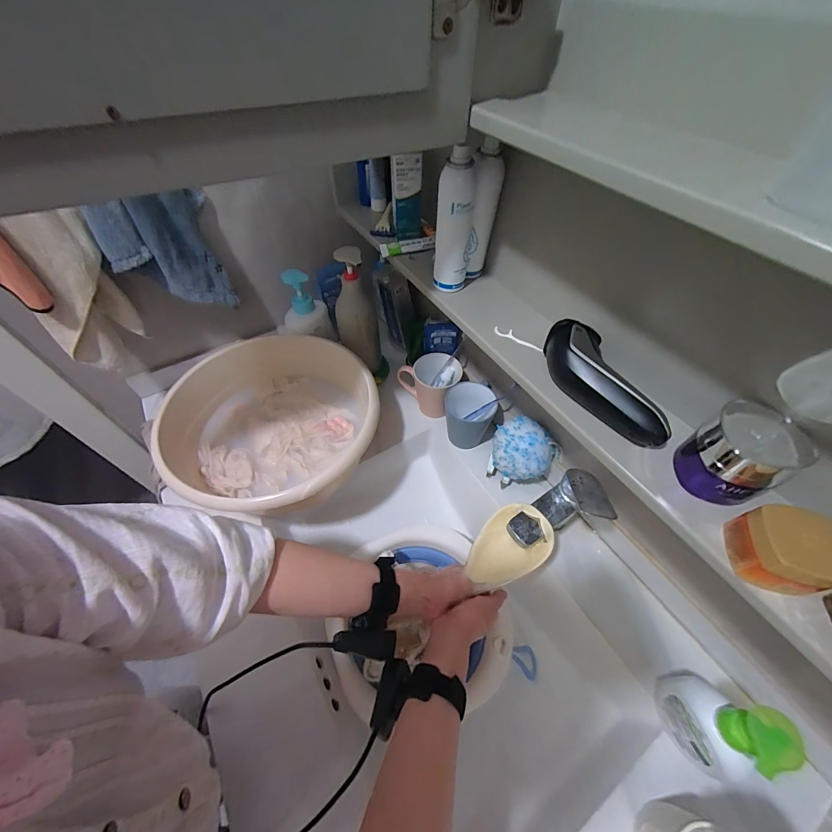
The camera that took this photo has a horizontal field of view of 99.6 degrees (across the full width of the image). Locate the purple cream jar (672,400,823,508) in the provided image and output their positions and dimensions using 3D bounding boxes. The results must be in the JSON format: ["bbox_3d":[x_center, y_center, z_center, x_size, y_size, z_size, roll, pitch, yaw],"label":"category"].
[{"bbox_3d":[0.274,0.033,0.303,0.073,0.059,0.070,-23,57,-17],"label":"purple cream jar"}]

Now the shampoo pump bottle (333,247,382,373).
[{"bbox_3d":[-0.112,-0.189,0.666,0.080,0.225,0.068,-6,53,-5],"label":"shampoo pump bottle"}]

